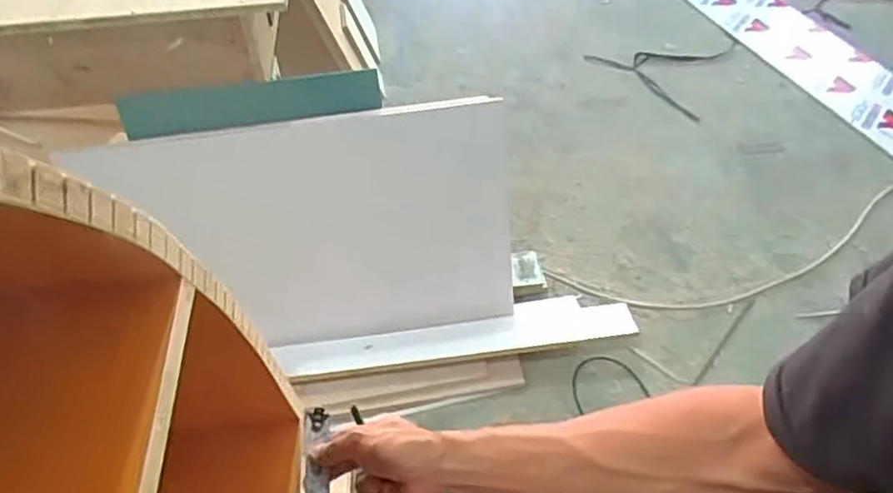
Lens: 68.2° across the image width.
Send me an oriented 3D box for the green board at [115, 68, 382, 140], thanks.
[{"bbox_3d":[-0.423,-0.317,1.458,0.544,0.104,0.023,-10,41,-9],"label":"green board"}]

